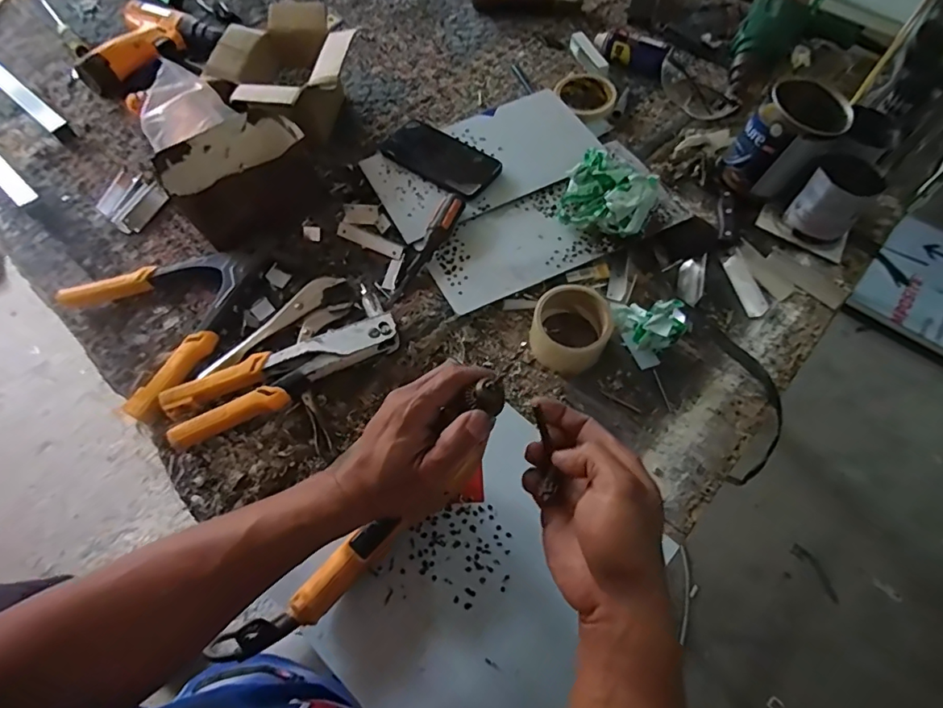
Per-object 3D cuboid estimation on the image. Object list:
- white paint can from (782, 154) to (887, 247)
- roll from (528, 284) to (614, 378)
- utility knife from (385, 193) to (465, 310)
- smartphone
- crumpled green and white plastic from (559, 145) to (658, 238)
[{"bbox_3d":[0.449,-0.189,0.628,0.074,0.085,0.077,1,63,-2],"label":"white paint can"},{"bbox_3d":[0.111,-0.029,0.562,0.084,0.044,0.086,1,63,-2],"label":"roll"},{"bbox_3d":[-0.056,-0.130,0.610,0.023,0.029,0.175,24,64,14],"label":"utility knife"},{"bbox_3d":[-0.048,-0.274,0.697,0.182,0.014,0.088,36,71,25],"label":"smartphone"},{"bbox_3d":[0.174,-0.203,0.640,0.114,0.069,0.107,1,63,-2],"label":"crumpled green and white plastic"}]

